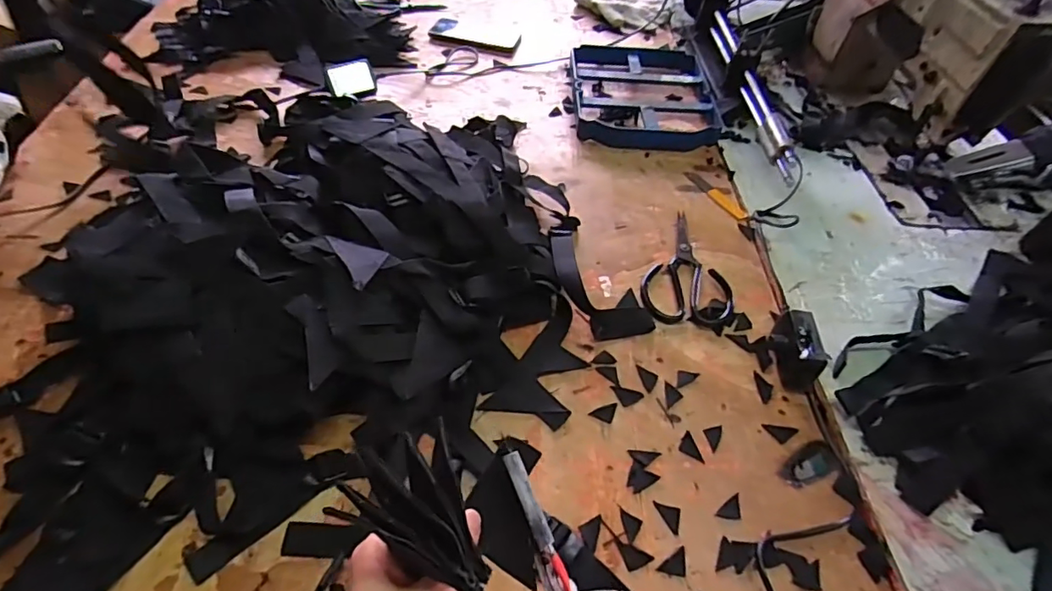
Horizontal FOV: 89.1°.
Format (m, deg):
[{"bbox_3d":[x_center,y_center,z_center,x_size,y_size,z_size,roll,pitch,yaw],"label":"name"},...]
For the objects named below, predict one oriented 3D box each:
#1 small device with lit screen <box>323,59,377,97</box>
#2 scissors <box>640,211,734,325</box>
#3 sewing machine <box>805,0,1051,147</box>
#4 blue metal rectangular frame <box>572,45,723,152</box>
[{"bbox_3d":[-0.267,-0.331,0.818,0.069,0.017,0.054,-16,93,-11],"label":"small device with lit screen"},{"bbox_3d":[0.184,-0.035,0.653,0.104,0.008,0.169,-2,52,-6],"label":"scissors"},{"bbox_3d":[0.579,-0.383,0.817,0.134,0.246,0.379,3,51,0],"label":"sewing machine"},{"bbox_3d":[0.187,-0.323,0.857,0.223,0.031,0.241,3,51,-1],"label":"blue metal rectangular frame"}]

